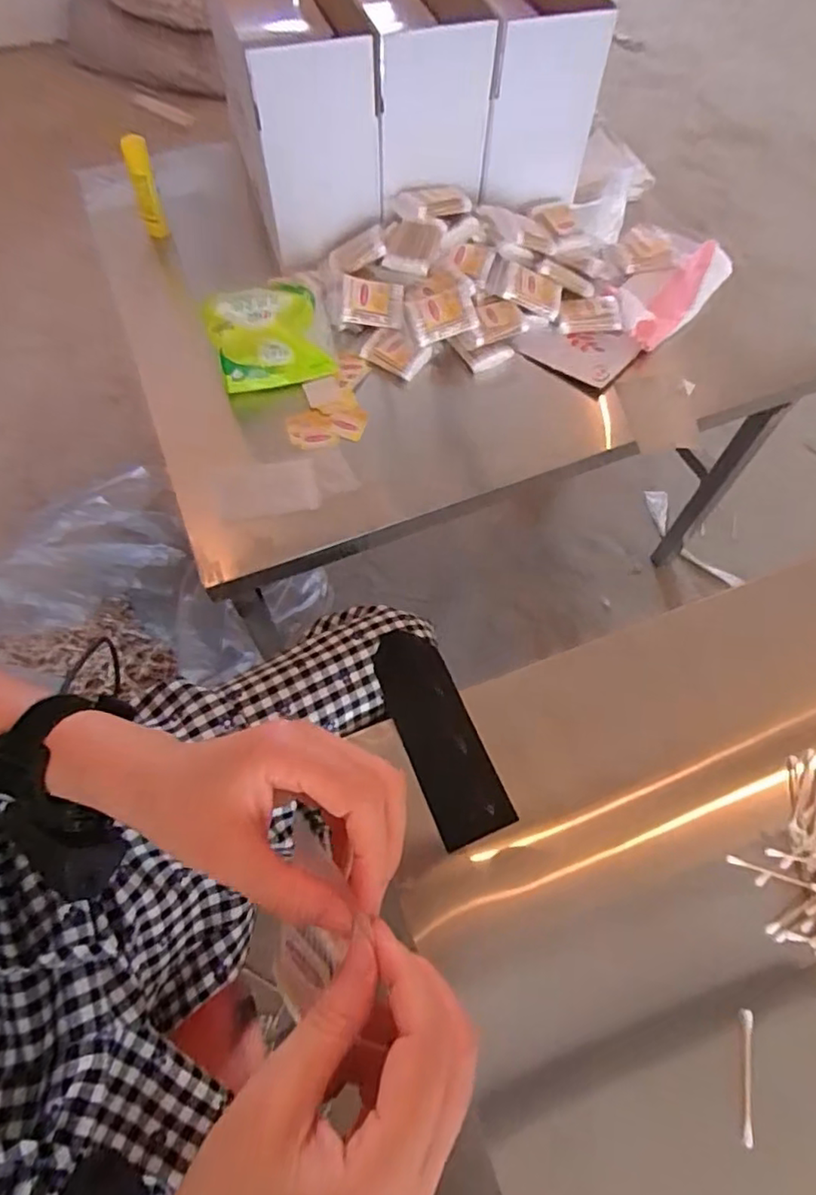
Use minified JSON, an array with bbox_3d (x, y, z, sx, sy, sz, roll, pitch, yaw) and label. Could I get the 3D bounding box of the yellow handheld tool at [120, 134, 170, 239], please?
[{"bbox_3d":[-0.351,-0.548,0.801,0.034,0.115,0.034,-20,64,-11],"label":"yellow handheld tool"}]

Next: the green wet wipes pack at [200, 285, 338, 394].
[{"bbox_3d":[-0.156,-0.294,0.681,0.128,0.106,0.029,-18,20,-7],"label":"green wet wipes pack"}]

